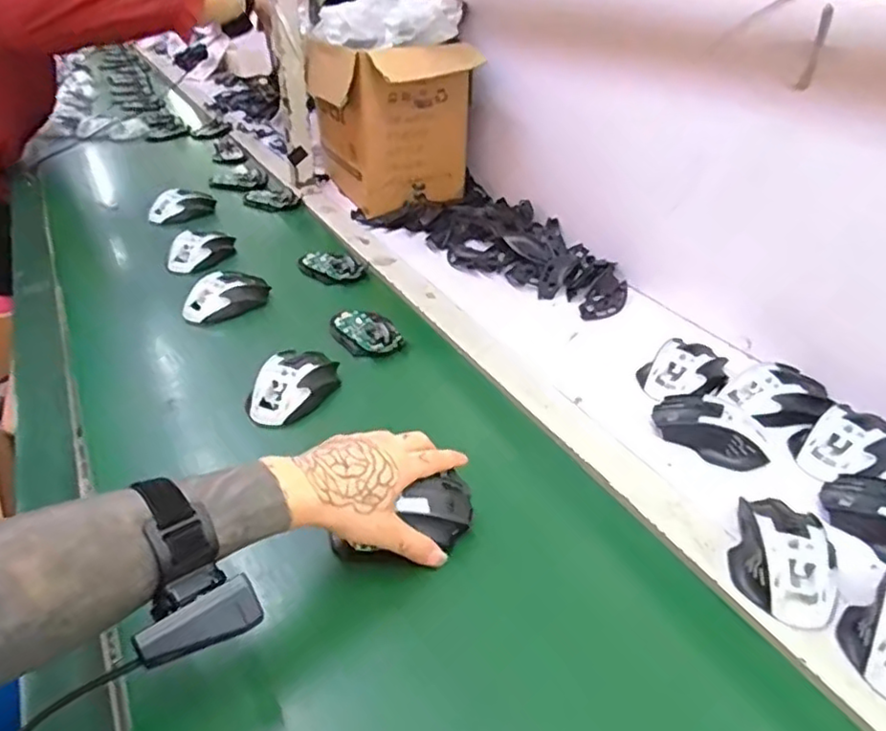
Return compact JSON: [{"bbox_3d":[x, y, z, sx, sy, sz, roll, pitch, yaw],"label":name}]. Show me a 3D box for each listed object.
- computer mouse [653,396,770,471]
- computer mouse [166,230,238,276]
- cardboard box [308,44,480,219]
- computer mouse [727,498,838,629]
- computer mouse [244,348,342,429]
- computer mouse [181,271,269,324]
[{"bbox_3d":[0.263,0.058,0.633,0.107,0.034,0.064,23,41,31],"label":"computer mouse"},{"bbox_3d":[-0.357,-0.171,0.967,0.034,0.068,0.107,24,42,33],"label":"computer mouse"},{"bbox_3d":[-0.088,-0.419,1.123,0.223,0.247,0.250,-15,36,-18],"label":"cardboard box"},{"bbox_3d":[0.263,0.145,0.502,0.068,0.032,0.109,12,37,19],"label":"computer mouse"},{"bbox_3d":[-0.154,0.014,0.682,0.070,0.040,0.108,13,37,20],"label":"computer mouse"},{"bbox_3d":[-0.279,-0.092,0.843,0.064,0.044,0.113,21,41,30],"label":"computer mouse"}]

